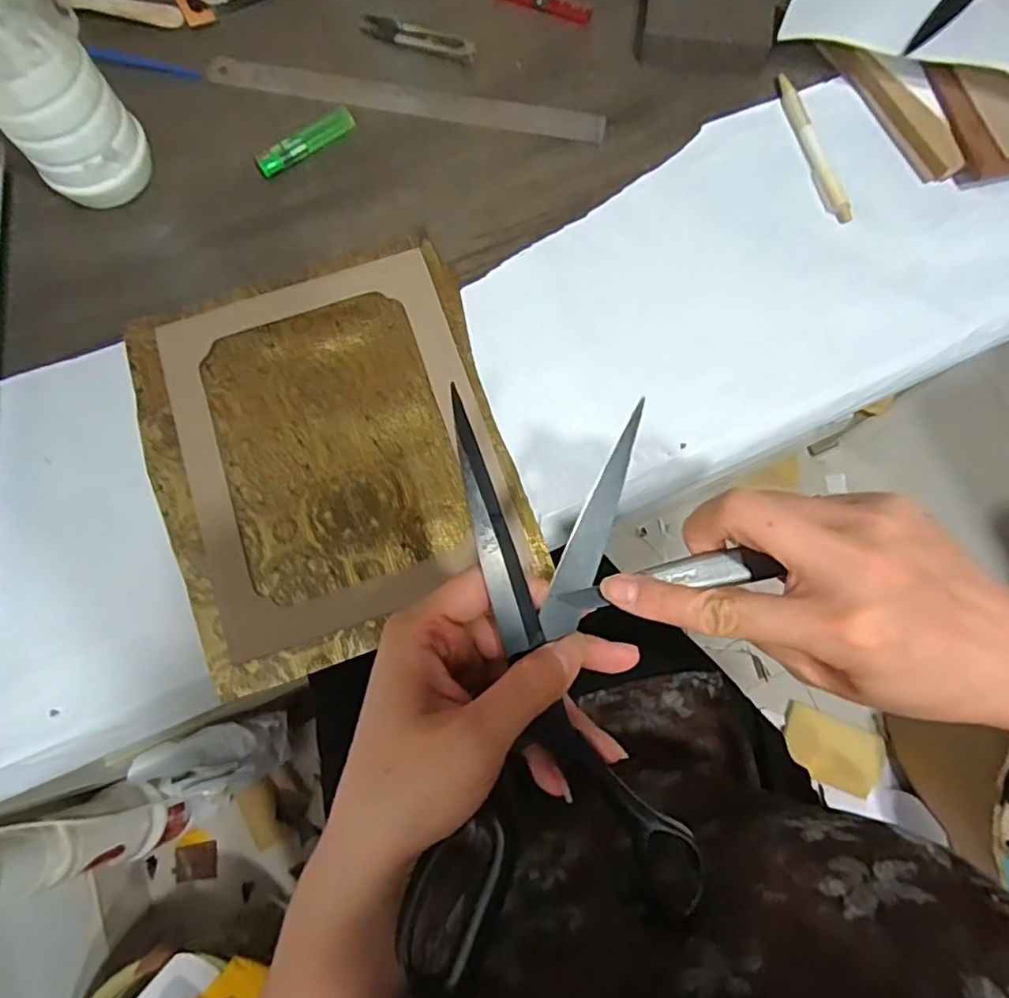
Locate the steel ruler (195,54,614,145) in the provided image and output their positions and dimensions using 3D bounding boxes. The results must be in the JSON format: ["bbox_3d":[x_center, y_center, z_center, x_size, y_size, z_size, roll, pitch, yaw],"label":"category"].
[{"bbox_3d":[-0.081,-0.321,0.506,0.322,0.006,0.033,12,67,4],"label":"steel ruler"}]

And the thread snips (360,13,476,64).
[{"bbox_3d":[-0.070,-0.382,0.517,0.102,0.008,0.022,22,77,6],"label":"thread snips"}]

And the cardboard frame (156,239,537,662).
[{"bbox_3d":[-0.117,-0.041,0.432,0.203,0.004,0.251,-18,77,-4],"label":"cardboard frame"}]

